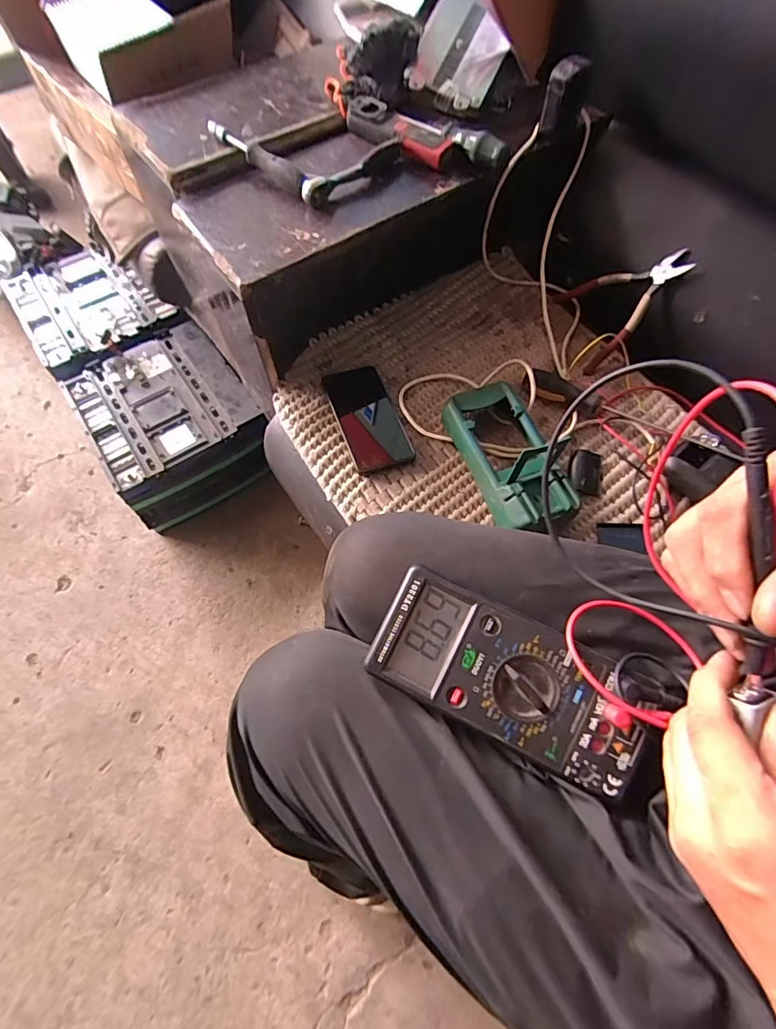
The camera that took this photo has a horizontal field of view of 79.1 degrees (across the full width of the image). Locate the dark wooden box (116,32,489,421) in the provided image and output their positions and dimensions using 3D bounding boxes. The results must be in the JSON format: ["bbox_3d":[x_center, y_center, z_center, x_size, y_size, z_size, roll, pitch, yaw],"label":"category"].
[{"bbox_3d":[-0.127,-0.454,0.698,0.365,0.190,0.400,-32,69,-15],"label":"dark wooden box"}]

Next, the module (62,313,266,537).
[{"bbox_3d":[-0.422,-0.176,0.948,0.274,0.191,0.320,-31,69,-14],"label":"module"}]

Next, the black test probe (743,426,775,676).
[{"bbox_3d":[0.163,0.019,0.208,0.007,0.005,0.114,-10,101,-6],"label":"black test probe"}]

